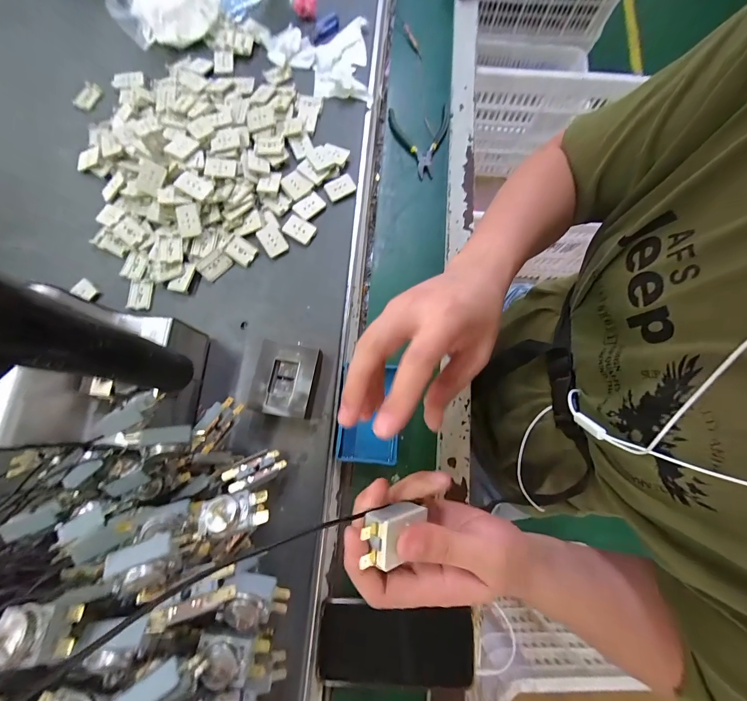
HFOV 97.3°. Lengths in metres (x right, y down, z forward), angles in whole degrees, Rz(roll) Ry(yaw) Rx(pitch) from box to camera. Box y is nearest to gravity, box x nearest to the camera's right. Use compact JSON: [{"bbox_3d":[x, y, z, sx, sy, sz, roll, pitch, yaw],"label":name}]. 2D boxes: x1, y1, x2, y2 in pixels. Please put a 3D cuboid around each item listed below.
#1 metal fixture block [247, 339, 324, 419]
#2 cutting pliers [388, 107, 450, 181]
[{"bbox_3d":[-0.098,0.031,0.375,0.068,0.029,0.083,11,77,1],"label":"metal fixture block"},{"bbox_3d":[0.075,-0.314,0.494,0.091,0.015,0.117,-7,77,-3],"label":"cutting pliers"}]

